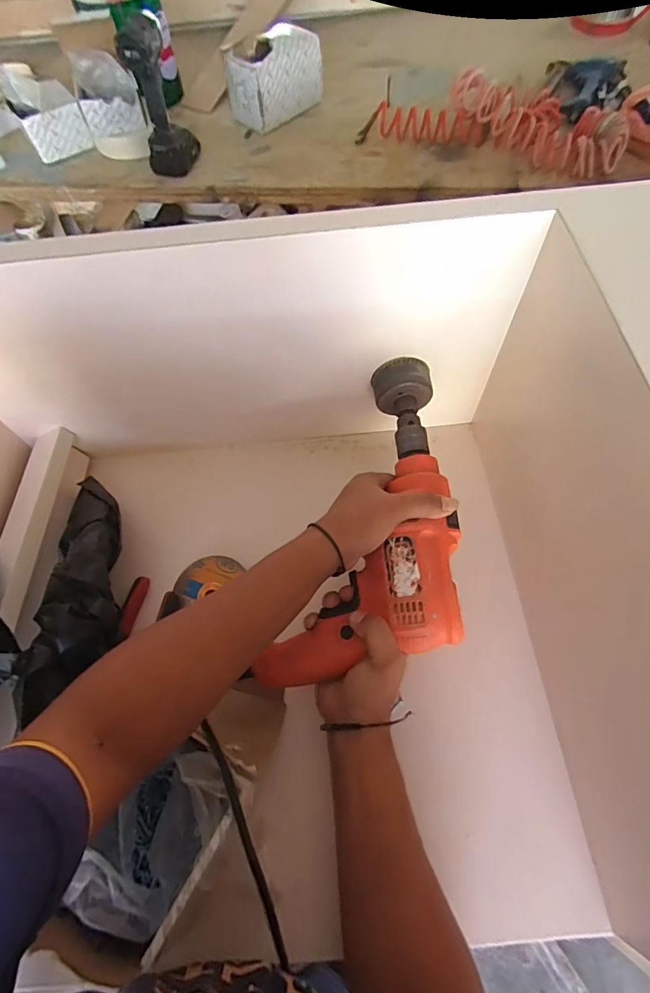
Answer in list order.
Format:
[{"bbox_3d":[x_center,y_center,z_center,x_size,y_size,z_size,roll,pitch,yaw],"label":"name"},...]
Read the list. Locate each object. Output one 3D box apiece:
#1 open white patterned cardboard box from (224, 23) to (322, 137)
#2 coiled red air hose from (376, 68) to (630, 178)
[{"bbox_3d":[-0.112,-0.934,1.019,0.201,0.138,0.099,-41,69,-16],"label":"open white patterned cardboard box"},{"bbox_3d":[0.372,-0.811,0.961,0.513,0.091,0.198,23,67,13],"label":"coiled red air hose"}]

